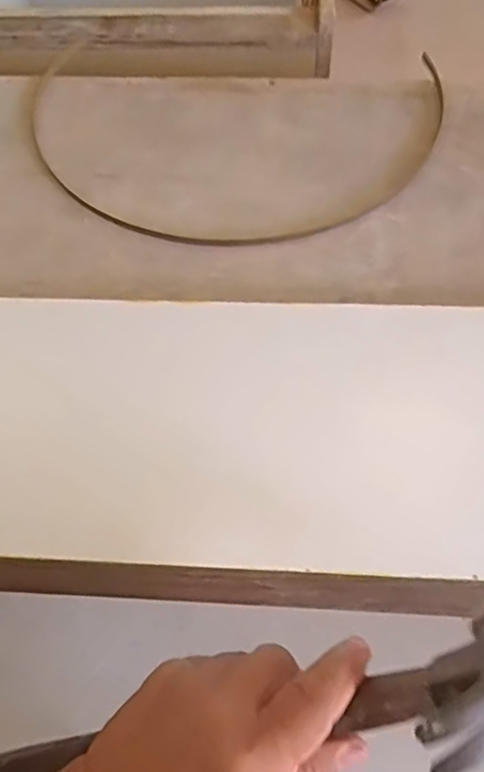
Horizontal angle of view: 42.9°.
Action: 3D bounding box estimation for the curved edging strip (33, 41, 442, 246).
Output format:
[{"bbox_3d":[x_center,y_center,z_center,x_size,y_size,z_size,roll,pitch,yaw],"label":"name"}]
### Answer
[{"bbox_3d":[-0.015,-0.248,0.612,0.424,0.023,0.271,6,60,5],"label":"curved edging strip"}]

